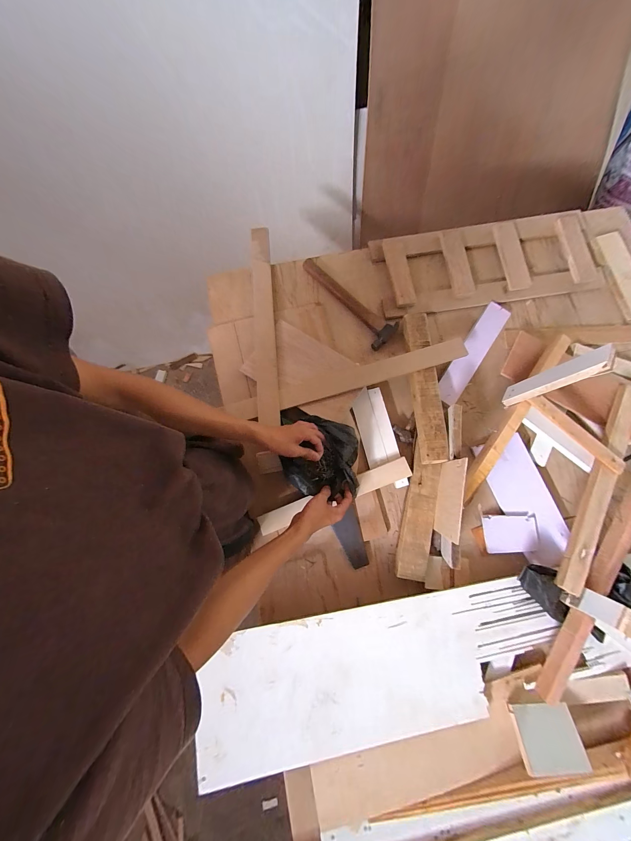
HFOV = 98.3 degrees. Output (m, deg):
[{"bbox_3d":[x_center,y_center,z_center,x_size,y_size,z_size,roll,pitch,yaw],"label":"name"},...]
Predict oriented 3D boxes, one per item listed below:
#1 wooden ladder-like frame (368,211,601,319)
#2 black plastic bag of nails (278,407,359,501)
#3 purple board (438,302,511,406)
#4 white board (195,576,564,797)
[{"bbox_3d":[0.457,-0.424,0.736,0.581,0.028,0.227,-10,80,-3],"label":"wooden ladder-like frame"},{"bbox_3d":[0.006,0.066,0.605,0.168,0.052,0.192,-1,79,-1],"label":"black plastic bag of nails"},{"bbox_3d":[0.400,-0.176,0.689,0.060,0.021,0.301,35,81,5],"label":"purple board"},{"bbox_3d":[0.137,0.484,0.528,0.686,0.012,0.237,-7,82,-7],"label":"white board"}]

